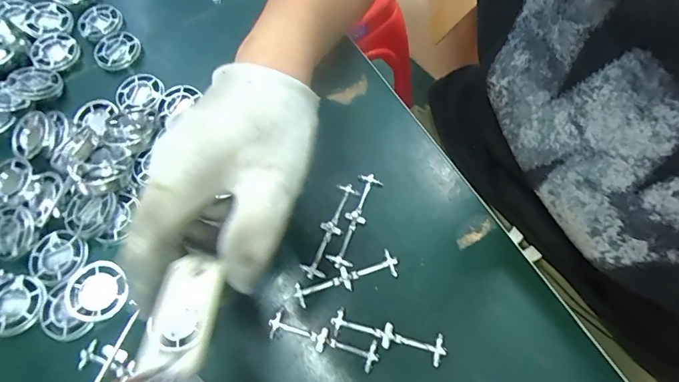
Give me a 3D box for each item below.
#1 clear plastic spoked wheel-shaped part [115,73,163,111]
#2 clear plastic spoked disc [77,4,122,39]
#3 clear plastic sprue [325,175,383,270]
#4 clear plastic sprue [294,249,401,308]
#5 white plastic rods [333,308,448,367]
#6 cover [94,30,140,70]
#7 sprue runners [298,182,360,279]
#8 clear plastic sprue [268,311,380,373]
[{"bbox_3d":[-0.168,-0.081,0.345,0.037,0.009,0.040,-2,67,5],"label":"clear plastic spoked wheel-shaped part"},{"bbox_3d":[-0.224,-0.159,0.387,0.038,0.007,0.042,-3,67,5],"label":"clear plastic spoked disc"},{"bbox_3d":[0.011,0.020,0.291,0.018,0.005,0.071,18,70,13],"label":"clear plastic sprue"},{"bbox_3d":[0.004,0.058,0.275,0.070,0.004,0.017,-19,67,-2],"label":"clear plastic sprue"},{"bbox_3d":[0.030,0.090,0.259,0.071,0.004,0.017,14,69,11],"label":"white plastic rods"},{"bbox_3d":[-0.199,-0.124,0.371,0.039,0.012,0.044,-38,69,-10],"label":"cover"},{"bbox_3d":[-0.006,0.027,0.289,0.016,0.004,0.071,20,71,13],"label":"sprue runners"},{"bbox_3d":[-0.011,0.094,0.260,0.072,0.004,0.017,15,70,12],"label":"clear plastic sprue"}]

